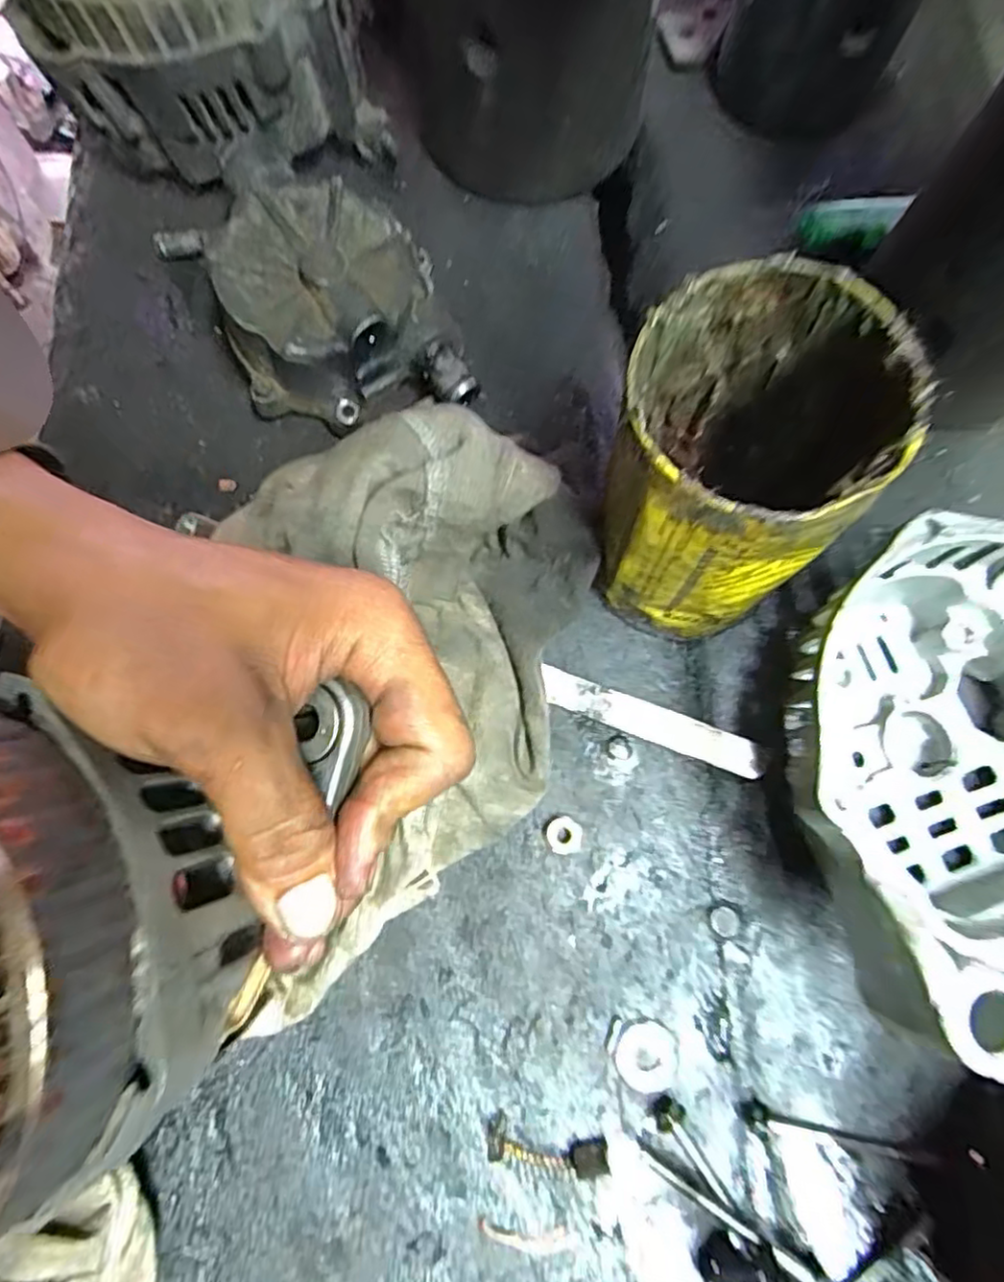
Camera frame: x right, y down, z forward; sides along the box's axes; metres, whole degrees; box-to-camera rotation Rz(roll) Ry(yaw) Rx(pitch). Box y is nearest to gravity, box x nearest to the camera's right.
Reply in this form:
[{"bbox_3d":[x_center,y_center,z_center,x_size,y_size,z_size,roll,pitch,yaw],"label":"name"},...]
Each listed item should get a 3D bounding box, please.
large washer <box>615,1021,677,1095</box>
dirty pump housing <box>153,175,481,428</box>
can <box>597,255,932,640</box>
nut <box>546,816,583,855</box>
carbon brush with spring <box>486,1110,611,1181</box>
[{"bbox_3d":[0.049,0.141,0.225,0.020,0.004,0.021,0,74,-1],"label":"large washer"},{"bbox_3d":[-0.067,-0.139,0.281,0.105,0.061,0.079,-2,74,-1],"label":"dirty pump housing"},{"bbox_3d":[0.069,-0.050,0.219,0.068,0.115,0.074,0,74,-1],"label":"can"},{"bbox_3d":[0.023,0.071,0.244,0.013,0.005,0.013,0,74,-1],"label":"nut"},{"bbox_3d":[0.015,0.166,0.217,0.039,0.009,0.013,10,74,2],"label":"carbon brush with spring"}]

